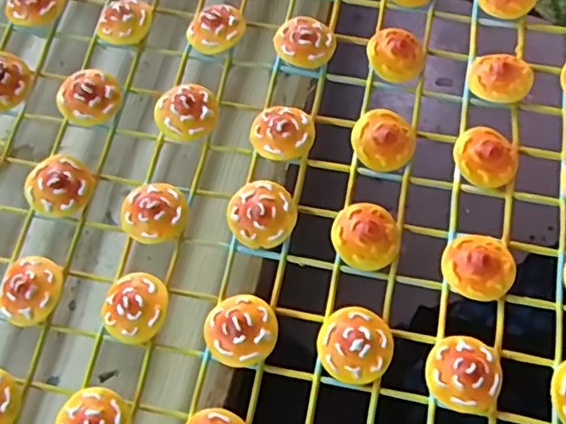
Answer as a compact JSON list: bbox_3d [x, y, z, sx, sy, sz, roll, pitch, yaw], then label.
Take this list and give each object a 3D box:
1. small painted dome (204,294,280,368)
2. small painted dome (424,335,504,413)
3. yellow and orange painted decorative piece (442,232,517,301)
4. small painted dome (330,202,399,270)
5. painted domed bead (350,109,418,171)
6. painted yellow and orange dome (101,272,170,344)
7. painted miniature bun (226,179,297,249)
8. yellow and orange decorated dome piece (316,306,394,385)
[{"bbox_3d":[-0.011,0.033,0.167,0.020,0.011,0.019,-1,68,2],"label":"small painted dome"},{"bbox_3d":[0.048,0.043,0.160,0.019,0.012,0.019,-1,68,2],"label":"small painted dome"},{"bbox_3d":[0.055,0.016,0.170,0.020,0.010,0.018,10,69,7],"label":"yellow and orange painted decorative piece"},{"bbox_3d":[0.024,0.007,0.175,0.020,0.008,0.019,24,71,12],"label":"small painted dome"},{"bbox_3d":[0.031,-0.022,0.187,0.019,0.009,0.018,-1,68,2],"label":"painted domed bead"},{"bbox_3d":[-0.042,0.027,0.170,0.018,0.009,0.019,-1,68,2],"label":"painted yellow and orange dome"},{"bbox_3d":[-0.006,0.000,0.178,0.020,0.007,0.019,-1,68,2],"label":"painted miniature bun"},{"bbox_3d":[0.020,0.037,0.164,0.020,0.011,0.020,-1,68,2],"label":"yellow and orange decorated dome piece"}]

